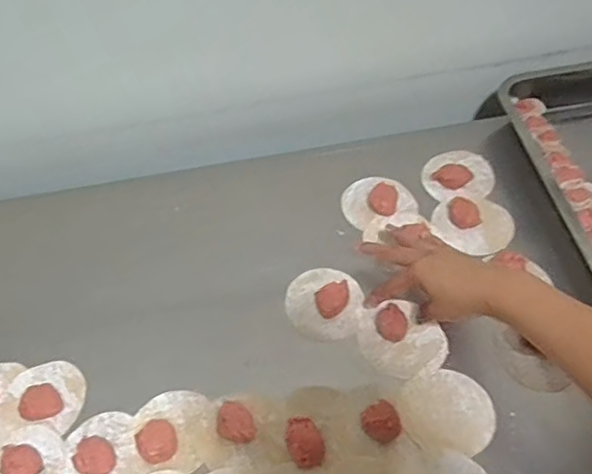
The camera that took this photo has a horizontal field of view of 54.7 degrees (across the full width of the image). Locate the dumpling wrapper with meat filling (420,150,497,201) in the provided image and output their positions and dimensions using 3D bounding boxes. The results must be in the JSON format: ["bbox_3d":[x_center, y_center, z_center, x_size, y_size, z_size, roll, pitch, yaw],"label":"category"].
[{"bbox_3d":[0.196,-0.076,0.695,0.080,0.014,0.076,-2,55,3],"label":"dumpling wrapper with meat filling"}]

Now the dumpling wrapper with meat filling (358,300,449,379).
[{"bbox_3d":[0.107,0.101,0.567,0.079,0.019,0.076,-2,55,3],"label":"dumpling wrapper with meat filling"}]

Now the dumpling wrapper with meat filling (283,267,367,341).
[{"bbox_3d":[0.029,0.065,0.600,0.083,0.023,0.077,-2,55,3],"label":"dumpling wrapper with meat filling"}]

